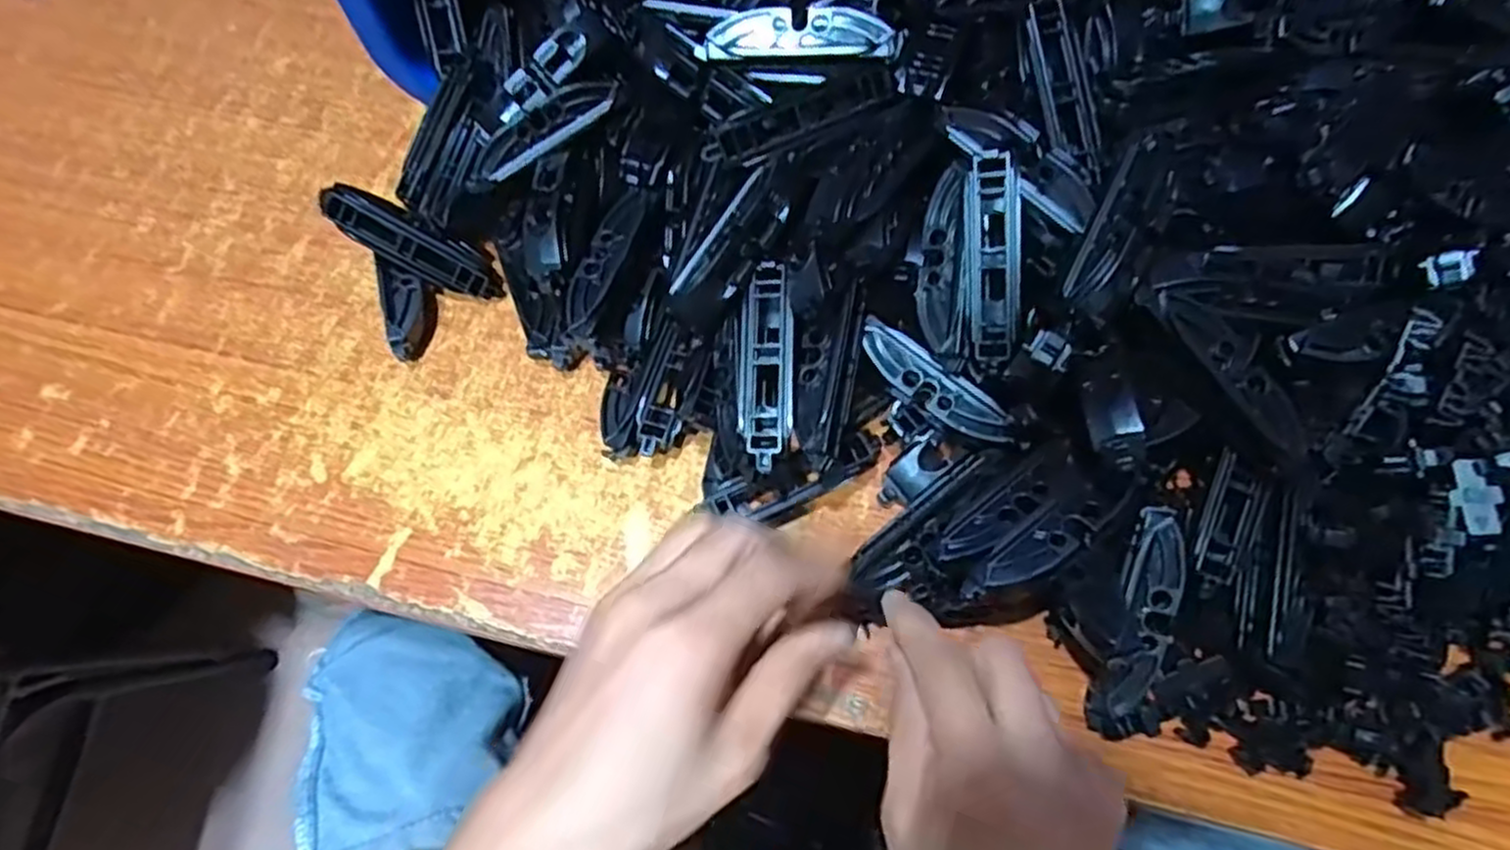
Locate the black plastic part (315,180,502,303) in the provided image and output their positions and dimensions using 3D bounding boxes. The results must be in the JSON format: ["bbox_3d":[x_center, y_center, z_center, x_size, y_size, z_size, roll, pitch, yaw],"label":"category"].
[{"bbox_3d":[-0.155,-0.082,0.353,0.081,0.015,0.021,29,69,-17],"label":"black plastic part"}]

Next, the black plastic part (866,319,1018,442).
[{"bbox_3d":[0.070,-0.015,0.304,0.019,0.010,0.070,-42,72,-14],"label":"black plastic part"}]

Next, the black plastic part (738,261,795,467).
[{"bbox_3d":[0.004,-0.023,0.291,0.020,0.009,0.077,0,81,2],"label":"black plastic part"}]

